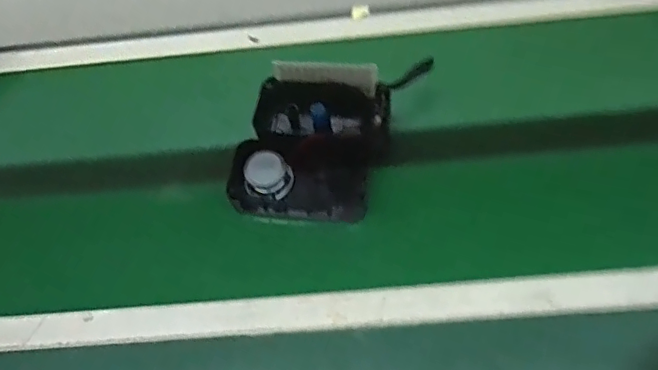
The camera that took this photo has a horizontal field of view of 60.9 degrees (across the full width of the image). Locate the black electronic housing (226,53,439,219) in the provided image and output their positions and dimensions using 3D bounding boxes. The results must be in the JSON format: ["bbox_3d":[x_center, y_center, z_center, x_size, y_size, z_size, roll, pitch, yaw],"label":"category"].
[{"bbox_3d":[-0.001,-0.068,0.758,0.219,0.080,0.254,13,84,-2],"label":"black electronic housing"}]

